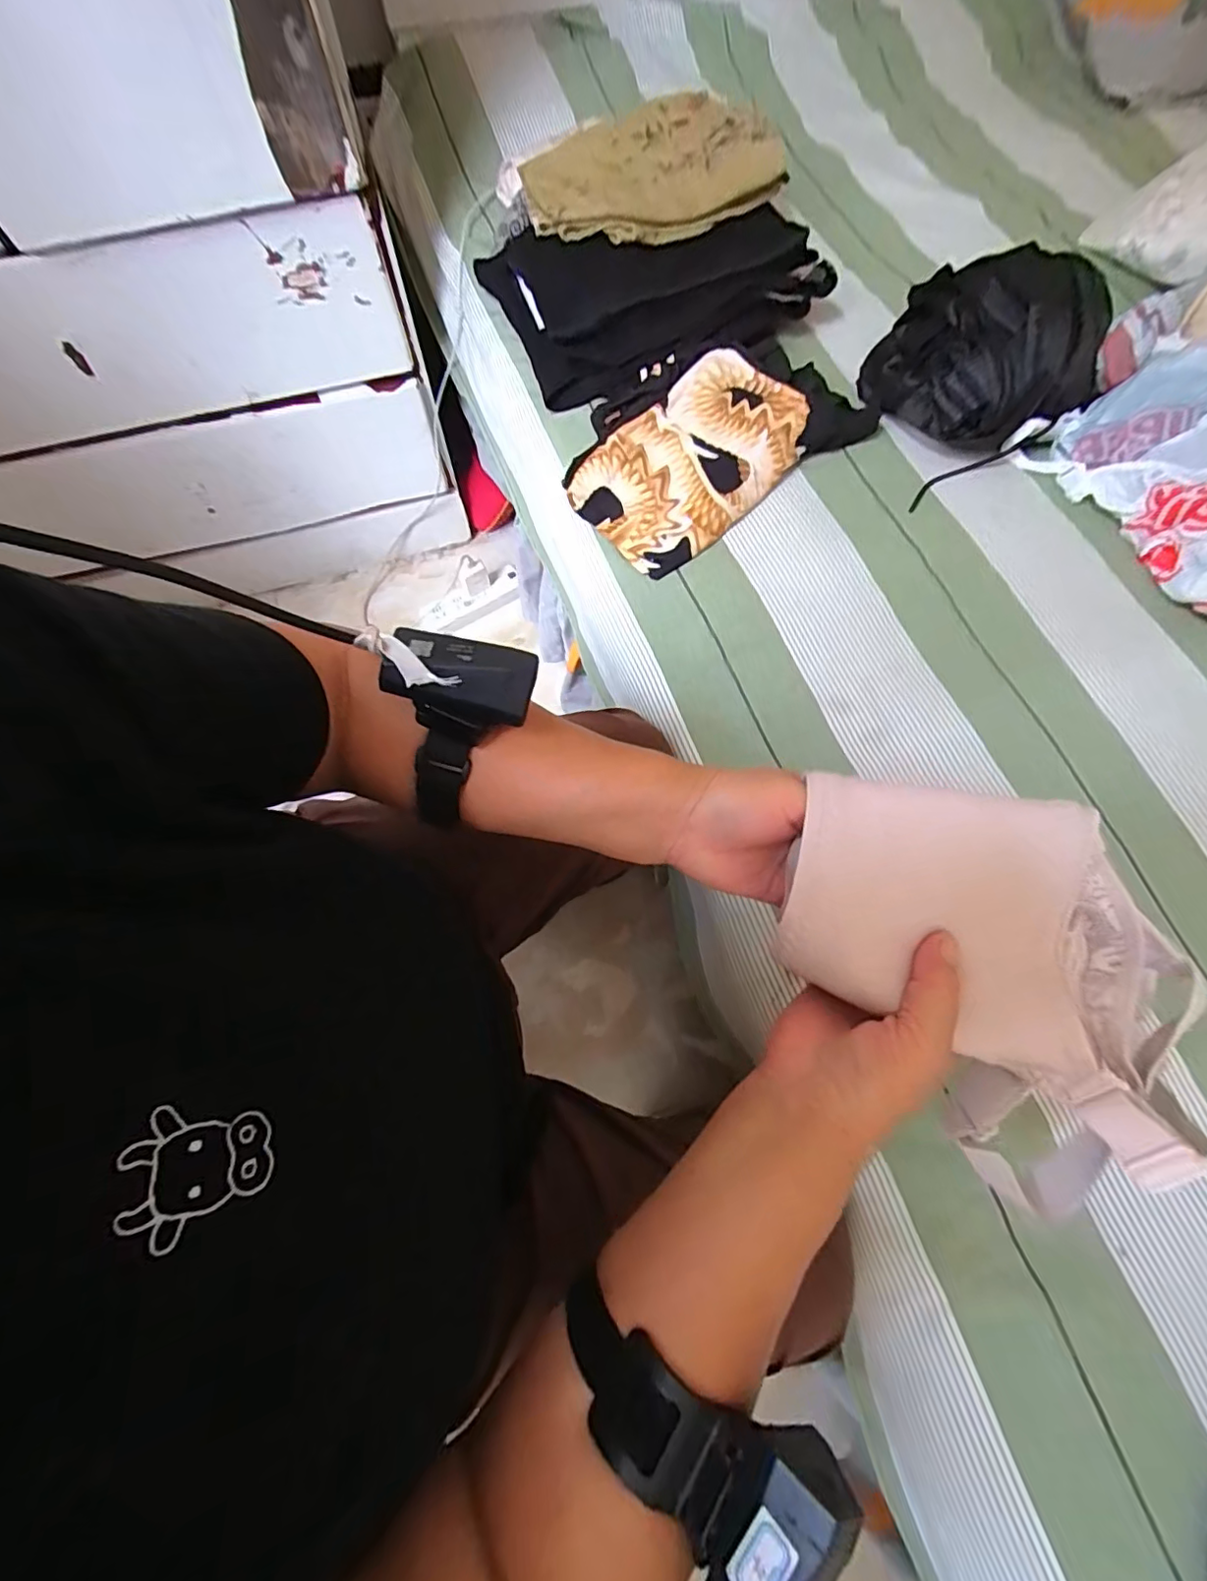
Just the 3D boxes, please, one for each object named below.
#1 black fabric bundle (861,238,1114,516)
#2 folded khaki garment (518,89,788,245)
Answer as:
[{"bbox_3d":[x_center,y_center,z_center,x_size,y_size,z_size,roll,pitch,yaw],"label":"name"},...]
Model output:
[{"bbox_3d":[0.385,-0.435,0.551,0.200,0.105,0.172,-28,73,-10],"label":"black fabric bundle"},{"bbox_3d":[0.049,-0.673,0.605,0.266,0.055,0.128,-19,71,-8],"label":"folded khaki garment"}]

